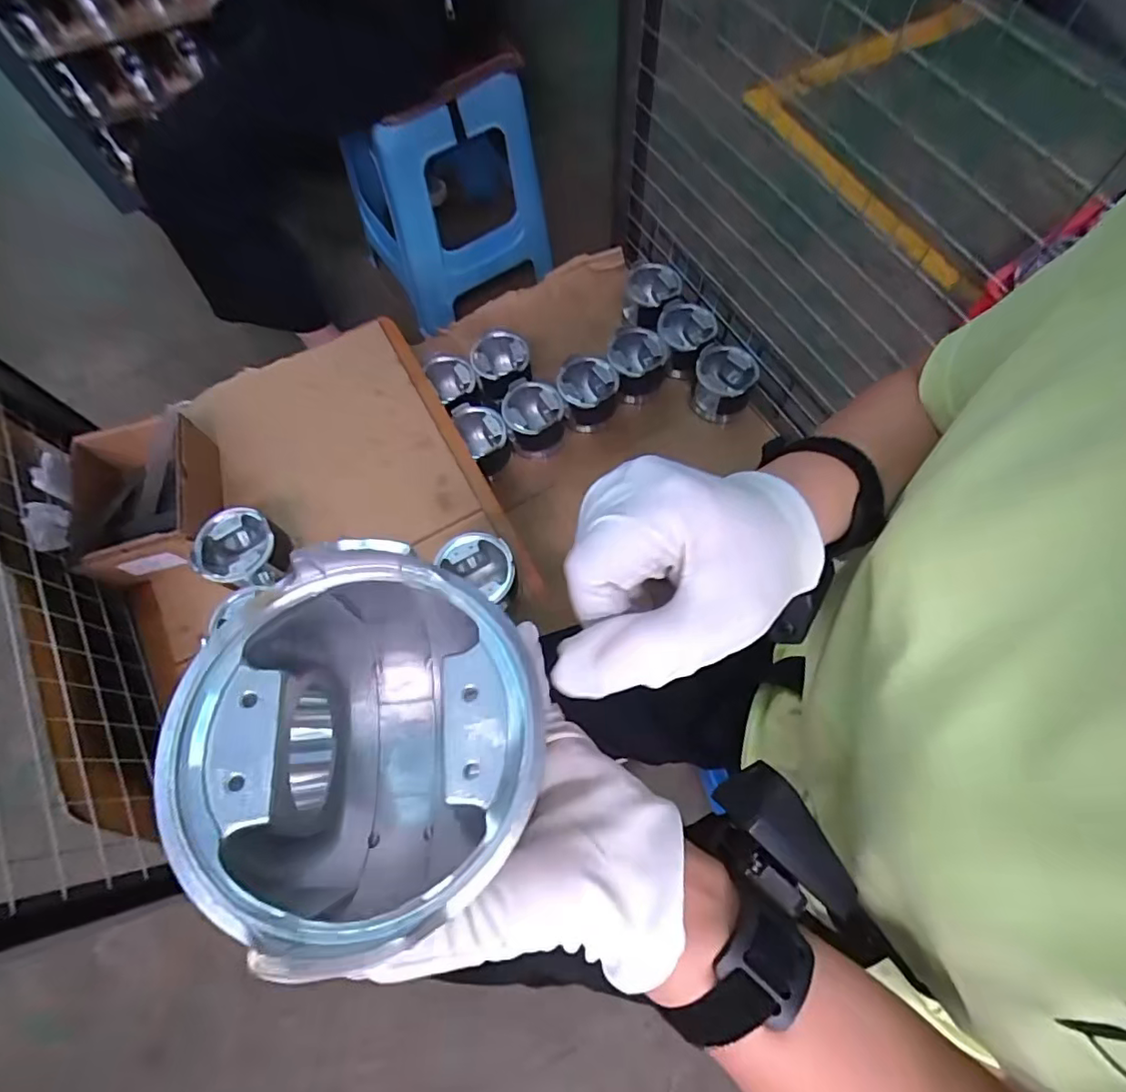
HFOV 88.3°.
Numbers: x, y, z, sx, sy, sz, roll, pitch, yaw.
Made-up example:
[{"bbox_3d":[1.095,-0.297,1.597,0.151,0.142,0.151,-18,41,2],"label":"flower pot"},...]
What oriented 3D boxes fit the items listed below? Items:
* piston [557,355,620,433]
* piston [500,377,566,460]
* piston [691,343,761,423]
[{"bbox_3d":[0.040,-0.252,0.955,0.094,0.074,0.092,-1,69,1],"label":"piston"},{"bbox_3d":[-0.049,-0.205,0.944,0.098,0.084,0.094,-1,69,1],"label":"piston"},{"bbox_3d":[0.257,-0.259,0.940,0.091,0.097,0.093,-1,69,1],"label":"piston"}]

